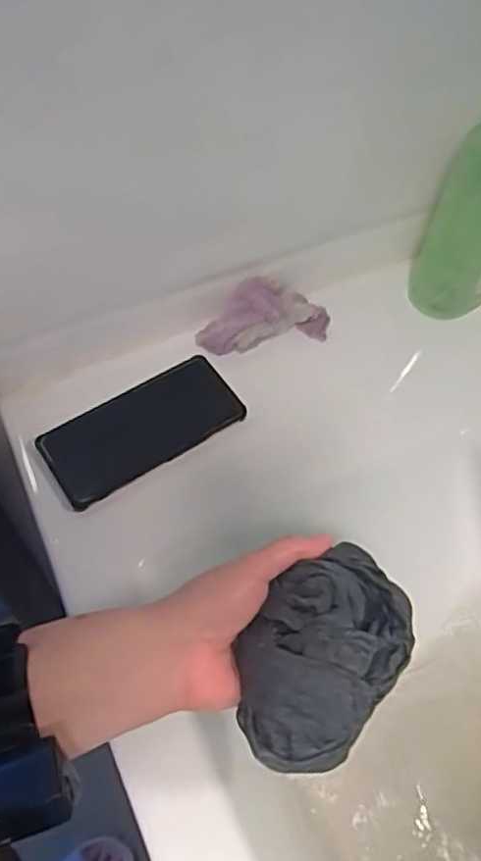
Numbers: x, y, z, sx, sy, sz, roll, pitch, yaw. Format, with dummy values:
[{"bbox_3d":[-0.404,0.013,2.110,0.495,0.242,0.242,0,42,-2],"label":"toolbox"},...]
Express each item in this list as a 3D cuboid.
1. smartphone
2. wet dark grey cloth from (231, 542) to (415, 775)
[{"bbox_3d":[-0.083,-0.003,0.568,0.169,0.010,0.079,-30,64,-19],"label":"smartphone"},{"bbox_3d":[0.047,0.127,0.378,0.082,0.060,0.122,32,62,16],"label":"wet dark grey cloth"}]

